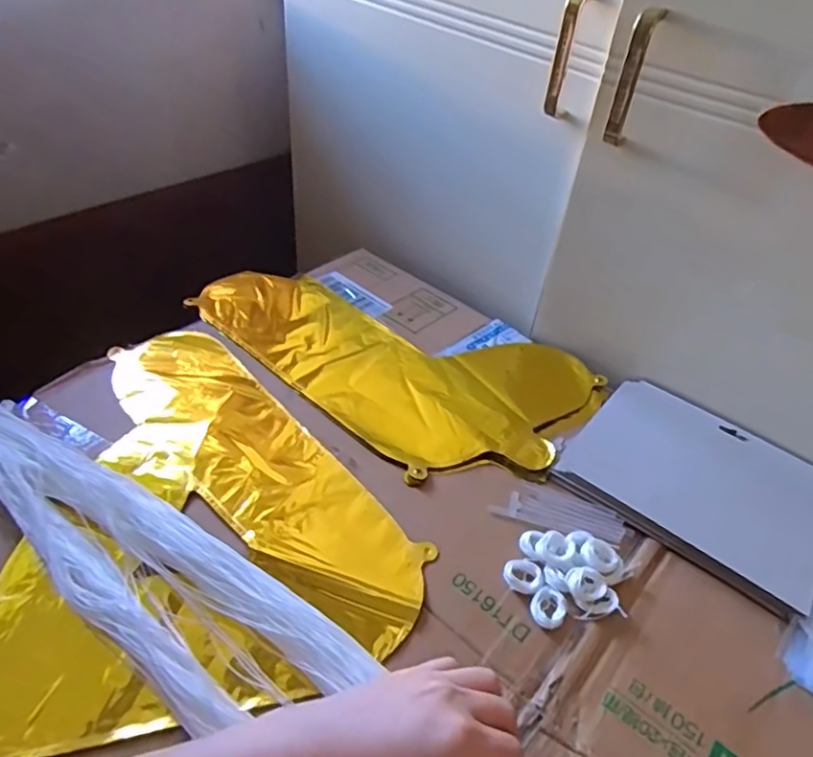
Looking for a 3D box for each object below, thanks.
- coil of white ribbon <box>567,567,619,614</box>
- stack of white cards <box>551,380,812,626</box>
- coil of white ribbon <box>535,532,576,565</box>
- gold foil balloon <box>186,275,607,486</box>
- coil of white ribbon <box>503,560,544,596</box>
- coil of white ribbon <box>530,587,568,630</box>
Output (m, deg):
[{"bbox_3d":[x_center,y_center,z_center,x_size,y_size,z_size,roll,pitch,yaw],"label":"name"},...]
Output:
[{"bbox_3d":[0.131,0.152,0.431,0.027,0.015,0.033,-16,47,-23],"label":"coil of white ribbon"},{"bbox_3d":[0.255,0.087,0.526,0.205,0.012,0.165,32,48,25],"label":"stack of white cards"},{"bbox_3d":[0.111,0.128,0.454,0.025,0.015,0.023,4,43,-3],"label":"coil of white ribbon"},{"bbox_3d":[-0.018,-0.031,0.626,0.399,0.015,0.226,30,47,23],"label":"gold foil balloon"},{"bbox_3d":[0.085,0.144,0.441,0.028,0.008,0.025,16,43,11],"label":"coil of white ribbon"},{"bbox_3d":[0.100,0.161,0.426,0.024,0.006,0.027,25,45,19],"label":"coil of white ribbon"}]

